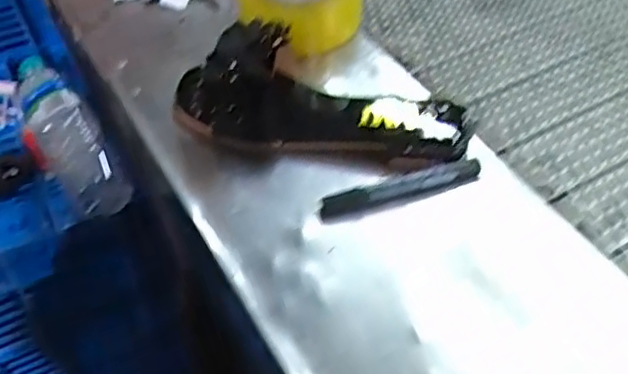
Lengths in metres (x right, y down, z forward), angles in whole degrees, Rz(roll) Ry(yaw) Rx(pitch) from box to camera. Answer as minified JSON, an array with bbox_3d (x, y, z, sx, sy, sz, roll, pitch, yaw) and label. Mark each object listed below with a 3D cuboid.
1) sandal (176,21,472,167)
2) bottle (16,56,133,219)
[{"bbox_3d":[0.002,-0.075,0.546,0.261,0.065,0.099,16,51,12],"label":"sandal"},{"bbox_3d":[-0.259,-0.059,0.659,0.070,0.058,0.221,-31,56,-24],"label":"bottle"}]

